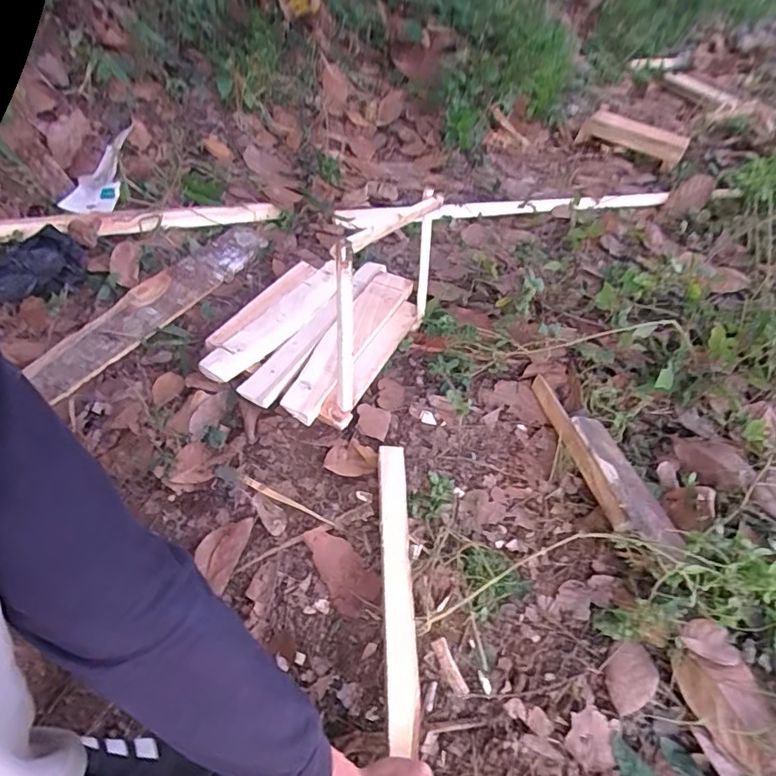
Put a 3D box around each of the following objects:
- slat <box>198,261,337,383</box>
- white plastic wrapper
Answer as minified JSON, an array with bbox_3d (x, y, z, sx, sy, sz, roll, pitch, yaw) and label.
[{"bbox_3d":[-0.175,-0.122,0.875,0.073,0.023,0.338,28,50,16],"label":"slat"},{"bbox_3d":[-0.573,-0.436,1.026,0.123,0.054,0.271,-4,49,-12],"label":"white plastic wrapper"}]

